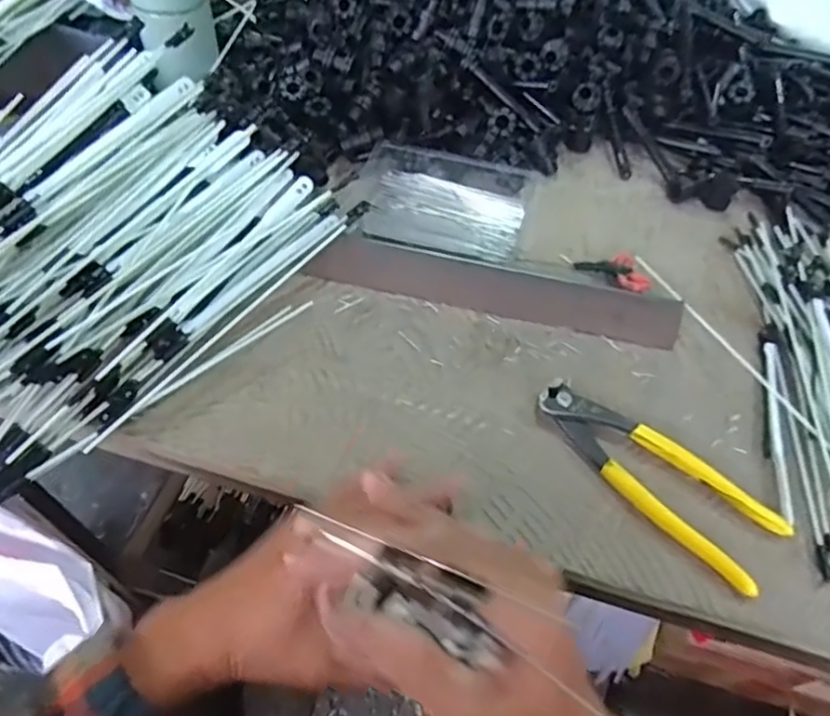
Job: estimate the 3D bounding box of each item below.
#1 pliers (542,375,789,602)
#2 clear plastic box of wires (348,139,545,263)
[{"bbox_3d":[0.146,0.072,0.397,0.161,0.014,0.052,36,60,20],"label":"pliers"},{"bbox_3d":[0.026,-0.134,0.533,0.145,0.025,0.110,10,55,3],"label":"clear plastic box of wires"}]

